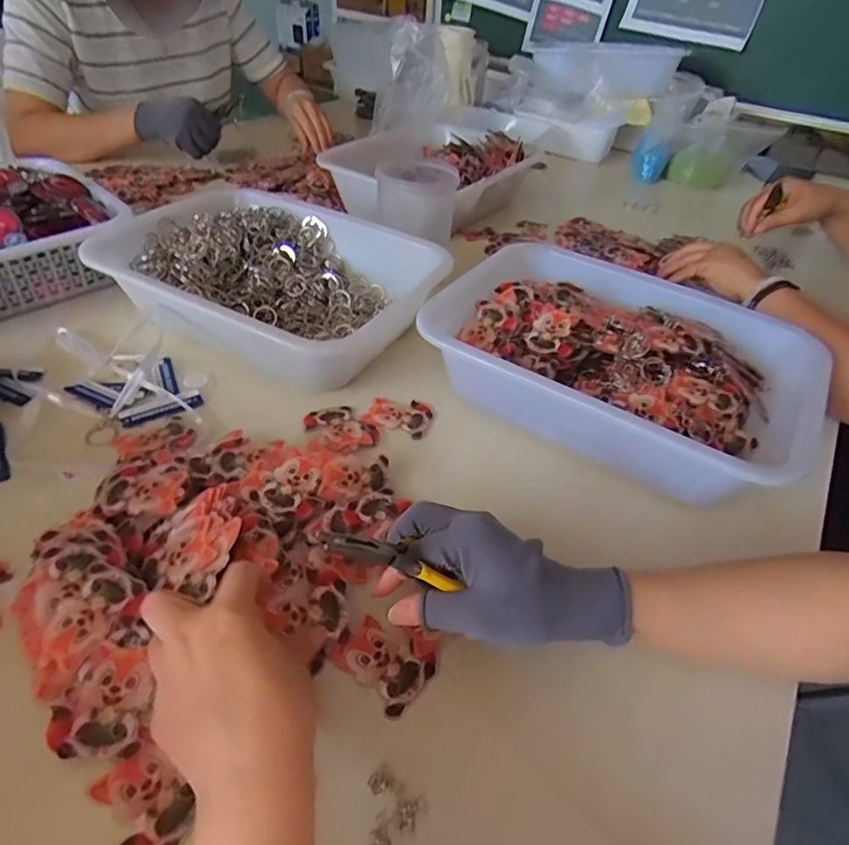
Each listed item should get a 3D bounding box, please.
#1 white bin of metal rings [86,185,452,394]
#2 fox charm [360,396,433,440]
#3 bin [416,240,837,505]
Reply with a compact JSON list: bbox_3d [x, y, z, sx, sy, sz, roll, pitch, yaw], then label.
[{"bbox_3d":[-0.165,-0.154,0.589,0.333,0.077,0.244,22,45,17],"label":"white bin of metal rings"},{"bbox_3d":[-0.023,-0.008,0.511,0.058,0.006,0.047,17,43,12],"label":"fox charm"},{"bbox_3d":[0.176,-0.053,0.514,0.326,0.082,0.233,27,46,21],"label":"bin"}]

